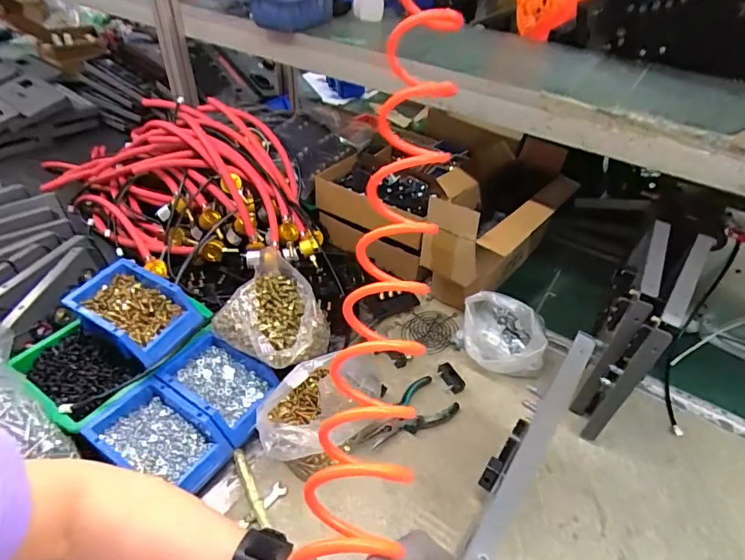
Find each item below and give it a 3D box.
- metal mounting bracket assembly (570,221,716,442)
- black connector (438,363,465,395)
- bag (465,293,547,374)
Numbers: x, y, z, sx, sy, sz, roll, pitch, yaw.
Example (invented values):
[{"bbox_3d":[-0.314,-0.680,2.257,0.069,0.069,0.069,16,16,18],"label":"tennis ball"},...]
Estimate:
[{"bbox_3d":[0.384,0.068,0.678,0.076,0.253,0.268,30,49,25],"label":"metal mounting bracket assembly"},{"bbox_3d":[0.127,0.158,0.729,0.020,0.027,0.050,-24,50,-26],"label":"black connector"},{"bbox_3d":[0.223,0.087,0.753,0.132,0.106,0.119,2,43,-3],"label":"bag"}]

